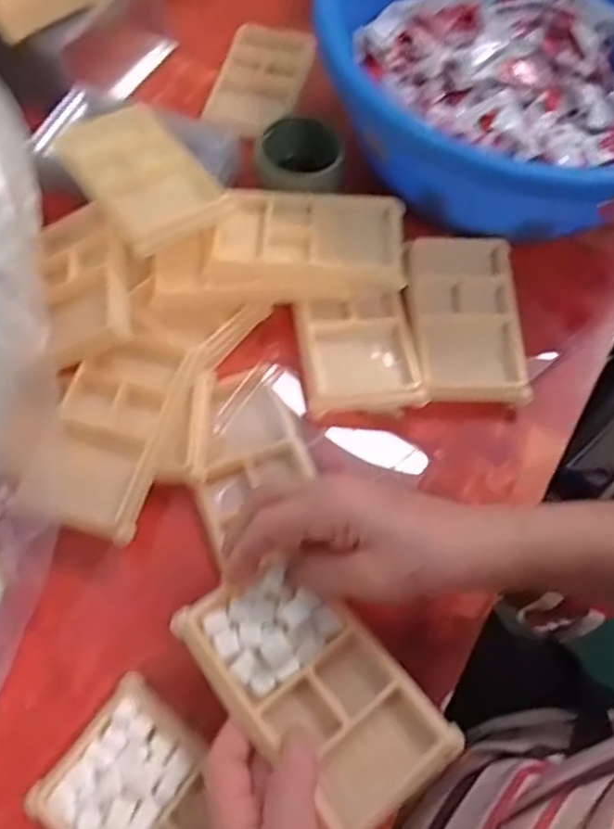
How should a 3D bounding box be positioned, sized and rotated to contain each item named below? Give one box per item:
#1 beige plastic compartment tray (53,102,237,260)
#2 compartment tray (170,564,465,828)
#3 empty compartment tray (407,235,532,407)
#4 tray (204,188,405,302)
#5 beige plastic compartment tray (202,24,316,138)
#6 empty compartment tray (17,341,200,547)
[{"bbox_3d":[-0.121,-0.178,0.474,0.082,0.017,0.132,-34,69,-16],"label":"beige plastic compartment tray"},{"bbox_3d":[0.003,0.134,0.325,0.076,0.018,0.136,-39,71,-18],"label":"compartment tray"},{"bbox_3d":[0.113,-0.070,0.469,0.079,0.019,0.135,0,64,-1],"label":"empty compartment tray"},{"bbox_3d":[0.000,-0.123,0.467,0.139,0.026,0.083,-2,64,-2],"label":"tray"},{"bbox_3d":[-0.043,-0.308,0.594,0.081,0.013,0.115,17,77,9],"label":"beige plastic compartment tray"},{"bbox_3d":[-0.123,0.008,0.415,0.071,0.020,0.135,14,65,5],"label":"empty compartment tray"}]

